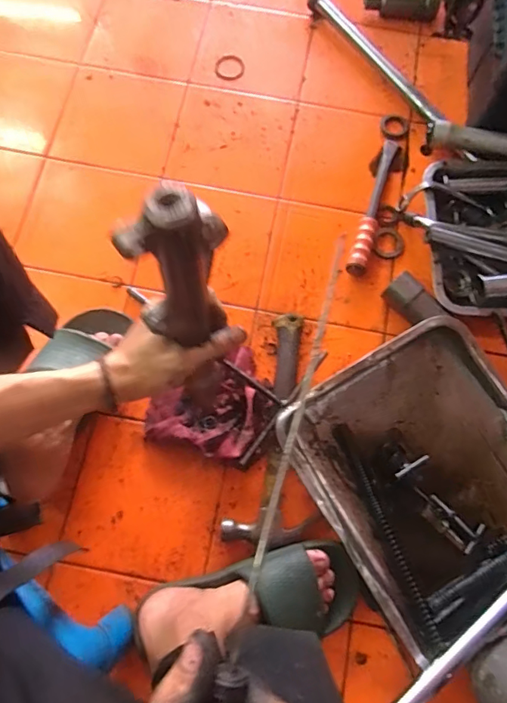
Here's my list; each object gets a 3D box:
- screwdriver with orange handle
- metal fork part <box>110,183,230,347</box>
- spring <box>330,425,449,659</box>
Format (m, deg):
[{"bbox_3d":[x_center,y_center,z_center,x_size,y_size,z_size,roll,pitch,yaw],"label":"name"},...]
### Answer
[{"bbox_3d":[0.198,-0.244,0.735,0.029,0.031,0.261,18,75,4],"label":"screwdriver with orange handle"},{"bbox_3d":[-0.052,-0.053,0.341,0.064,0.161,0.037,-4,62,-2],"label":"metal fork part"},{"bbox_3d":[0.177,0.240,0.606,0.019,0.014,0.297,-22,76,-6],"label":"spring"}]

